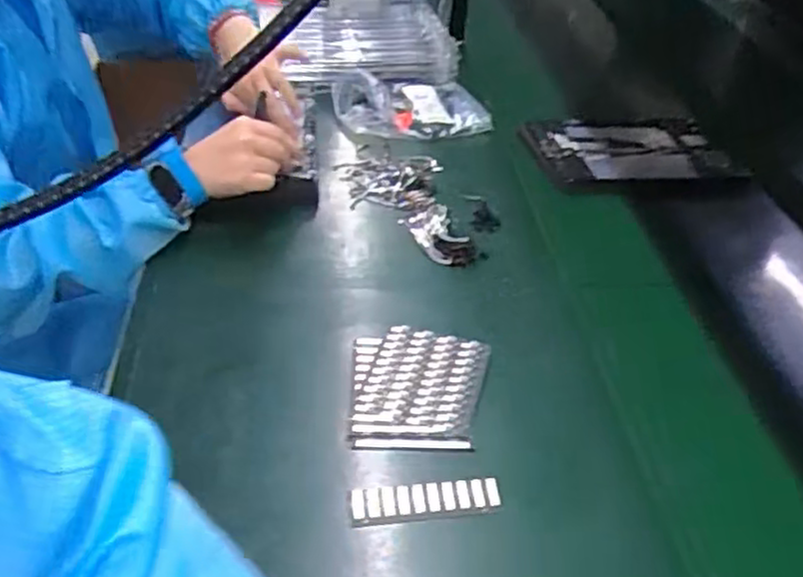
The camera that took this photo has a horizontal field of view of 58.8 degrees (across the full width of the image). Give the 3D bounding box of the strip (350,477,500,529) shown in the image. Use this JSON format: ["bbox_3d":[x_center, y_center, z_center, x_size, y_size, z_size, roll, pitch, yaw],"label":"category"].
[{"bbox_3d":[0.017,0.143,0.477,0.100,0.005,0.028,-1,39,-7],"label":"strip"}]

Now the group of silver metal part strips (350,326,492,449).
[{"bbox_3d":[0.015,0.076,0.556,0.105,0.005,0.122,3,39,-2],"label":"group of silver metal part strips"}]

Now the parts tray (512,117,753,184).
[{"bbox_3d":[0.288,-0.172,0.880,0.252,0.013,0.162,-2,40,-9],"label":"parts tray"}]

